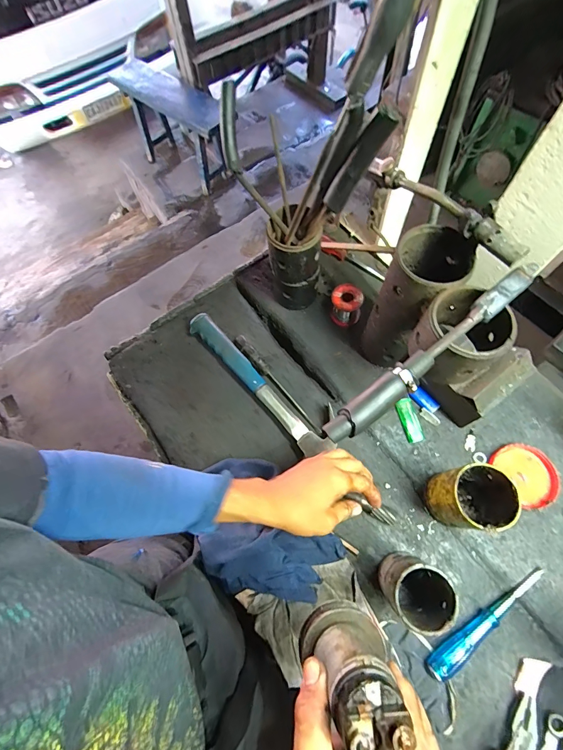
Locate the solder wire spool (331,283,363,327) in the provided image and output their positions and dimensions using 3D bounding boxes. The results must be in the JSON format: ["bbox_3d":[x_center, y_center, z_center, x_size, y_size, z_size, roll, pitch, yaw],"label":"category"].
[{"bbox_3d":[0.114,-0.120,0.618,0.052,0.063,0.048,-1,66,1],"label":"solder wire spool"}]

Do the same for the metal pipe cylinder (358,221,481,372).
[{"bbox_3d":[0.176,-0.092,0.502,0.083,0.223,0.092,27,70,12],"label":"metal pipe cylinder"}]

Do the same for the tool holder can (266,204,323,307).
[{"bbox_3d":[0.022,-0.174,0.568,0.078,0.171,0.071,-1,66,1],"label":"tool holder can"}]

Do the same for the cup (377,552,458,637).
[{"bbox_3d":[0.164,0.261,0.432,0.067,0.108,0.063,-1,66,1],"label":"cup"}]

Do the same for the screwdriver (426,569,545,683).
[{"bbox_3d":[0.266,0.317,0.451,0.194,0.023,0.025,-31,69,-12],"label":"screwdriver"}]

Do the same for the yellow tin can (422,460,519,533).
[{"bbox_3d":[0.242,0.164,0.462,0.077,0.117,0.072,-1,66,1],"label":"yellow tin can"}]

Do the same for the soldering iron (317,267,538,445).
[{"bbox_3d":[0.155,-0.025,0.346,0.275,0.030,0.028,-35,70,-13],"label":"soldering iron"}]

